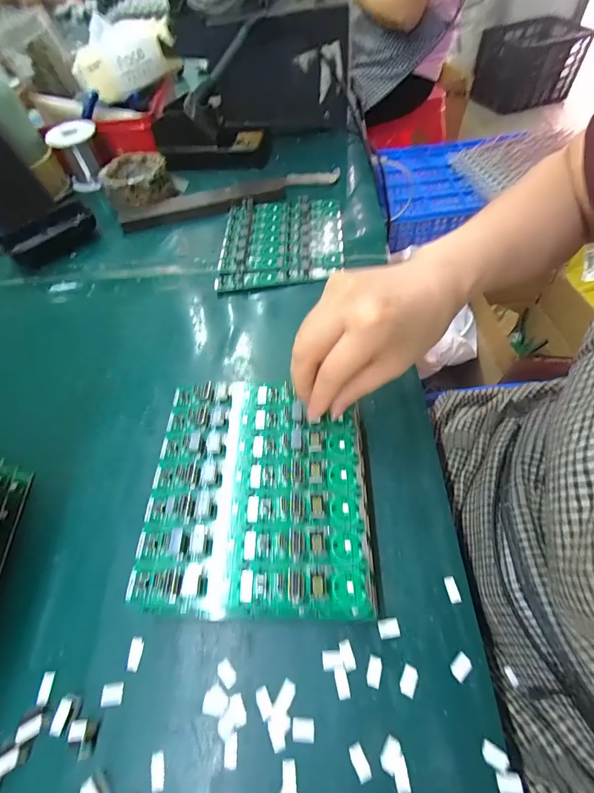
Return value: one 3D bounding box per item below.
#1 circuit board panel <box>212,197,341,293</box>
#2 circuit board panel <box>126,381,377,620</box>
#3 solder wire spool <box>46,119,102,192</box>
[{"bbox_3d":[-0.017,-0.180,0.421,0.137,0.010,0.153,-2,58,1],"label":"circuit board panel"},{"bbox_3d":[-0.027,0.055,0.242,0.139,0.008,0.153,-2,57,2],"label":"circuit board panel"},{"bbox_3d":[-0.298,-0.333,0.509,0.063,0.066,0.050,-24,59,-12],"label":"solder wire spool"}]

